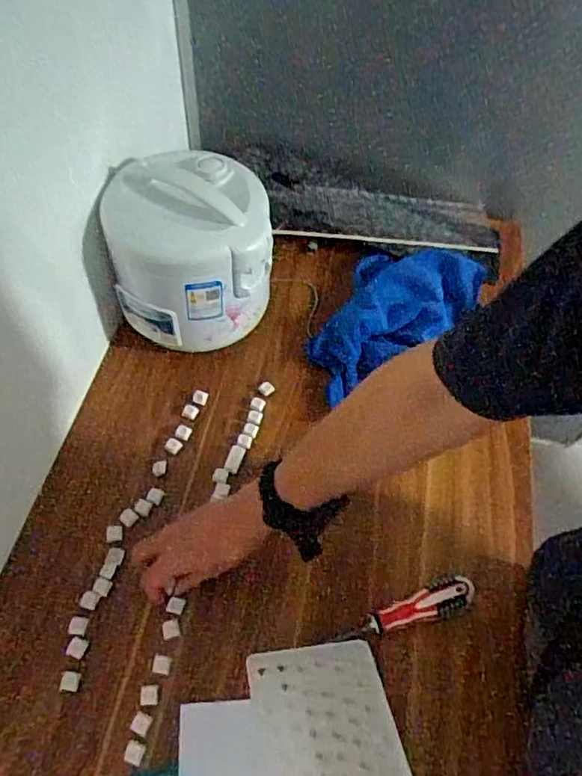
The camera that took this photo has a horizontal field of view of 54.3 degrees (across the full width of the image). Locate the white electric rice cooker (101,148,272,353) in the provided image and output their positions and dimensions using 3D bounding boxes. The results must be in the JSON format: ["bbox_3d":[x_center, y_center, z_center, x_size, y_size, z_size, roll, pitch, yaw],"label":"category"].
[{"bbox_3d":[-0.134,-0.186,0.759,0.200,0.172,0.190,-5,58,-9],"label":"white electric rice cooker"}]

